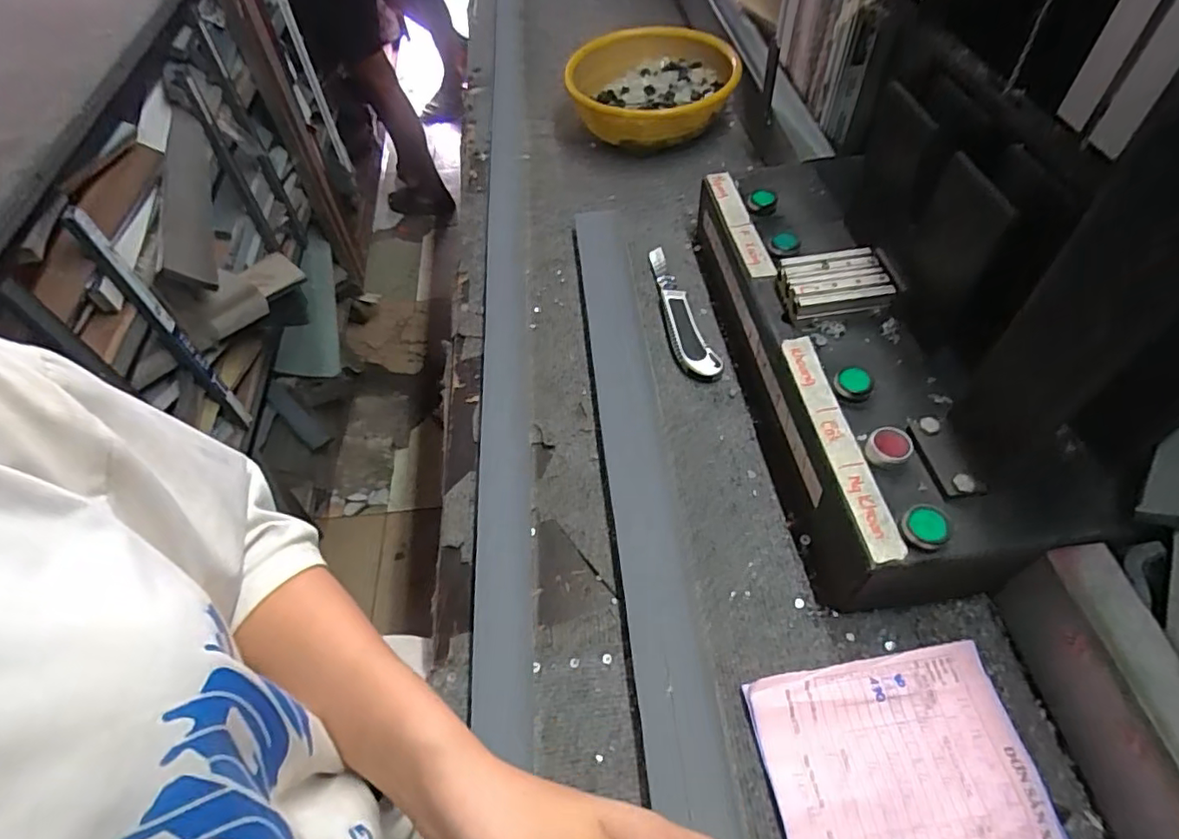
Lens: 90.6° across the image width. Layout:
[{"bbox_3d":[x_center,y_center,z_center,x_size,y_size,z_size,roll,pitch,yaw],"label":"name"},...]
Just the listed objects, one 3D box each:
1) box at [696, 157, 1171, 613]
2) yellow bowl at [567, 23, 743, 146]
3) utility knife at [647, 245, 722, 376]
[{"bbox_3d":[0.231,-0.078,0.516,0.181,0.108,0.446,-7,54,0],"label":"box"},{"bbox_3d":[0.084,-0.463,0.804,0.217,0.080,0.218,-2,54,2],"label":"yellow bowl"},{"bbox_3d":[0.094,-0.116,0.609,0.034,0.016,0.181,-10,54,-3],"label":"utility knife"}]

